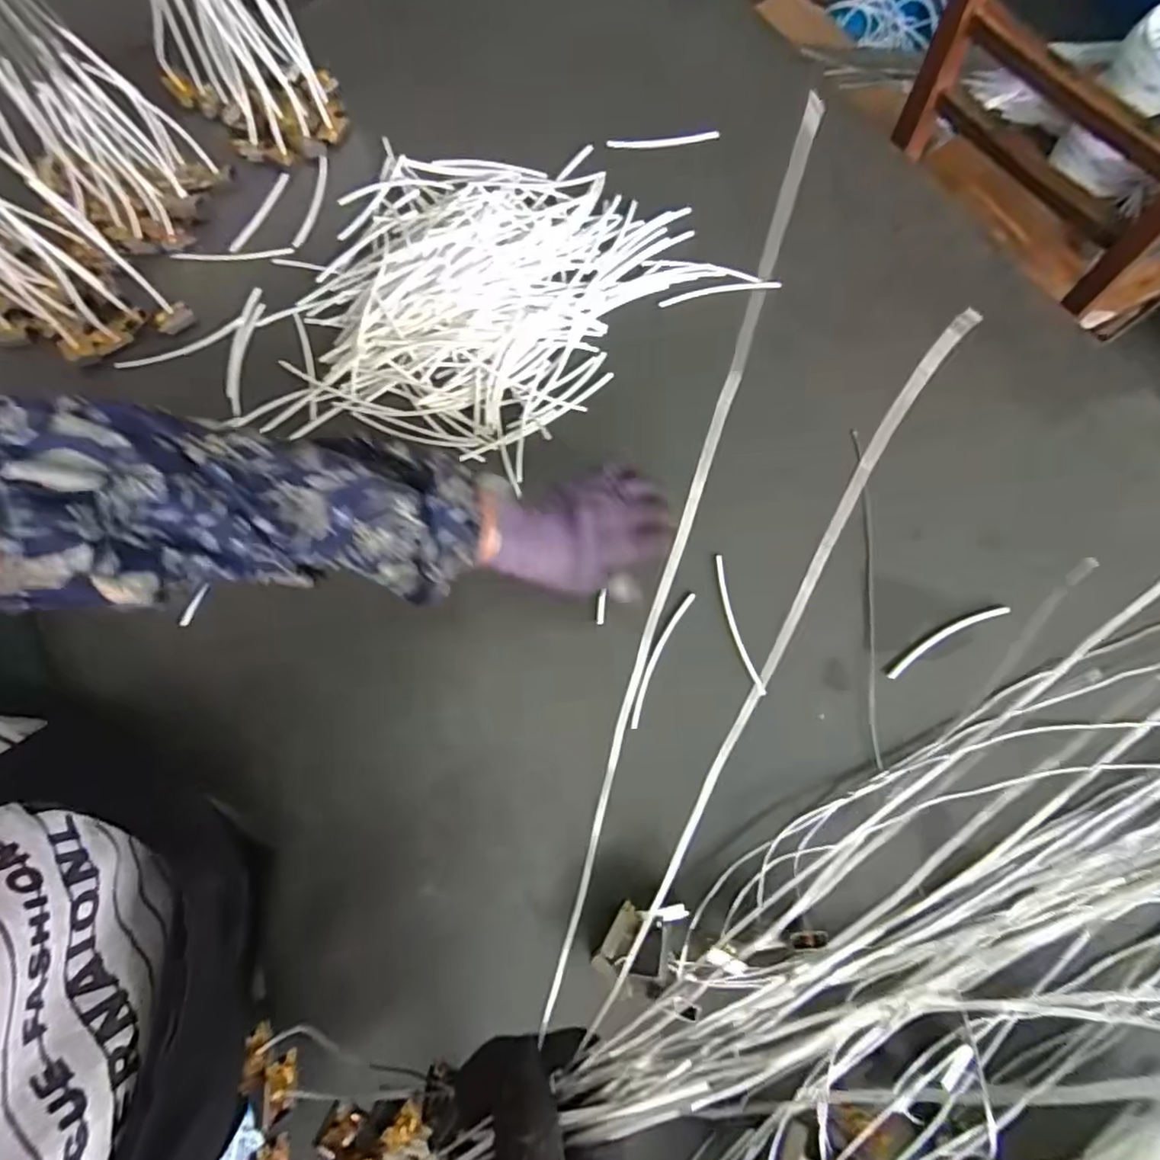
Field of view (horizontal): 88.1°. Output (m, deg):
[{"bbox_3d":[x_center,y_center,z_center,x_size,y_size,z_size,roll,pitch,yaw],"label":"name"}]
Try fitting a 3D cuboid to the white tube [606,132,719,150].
[{"bbox_3d":[0.096,-0.511,0.699,0.129,0.013,0.009,-2,74,1],"label":"white tube"}]

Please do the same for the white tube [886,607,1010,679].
[{"bbox_3d":[0.319,0.050,0.524,0.124,0.006,0.014,-27,75,-6],"label":"white tube"}]

